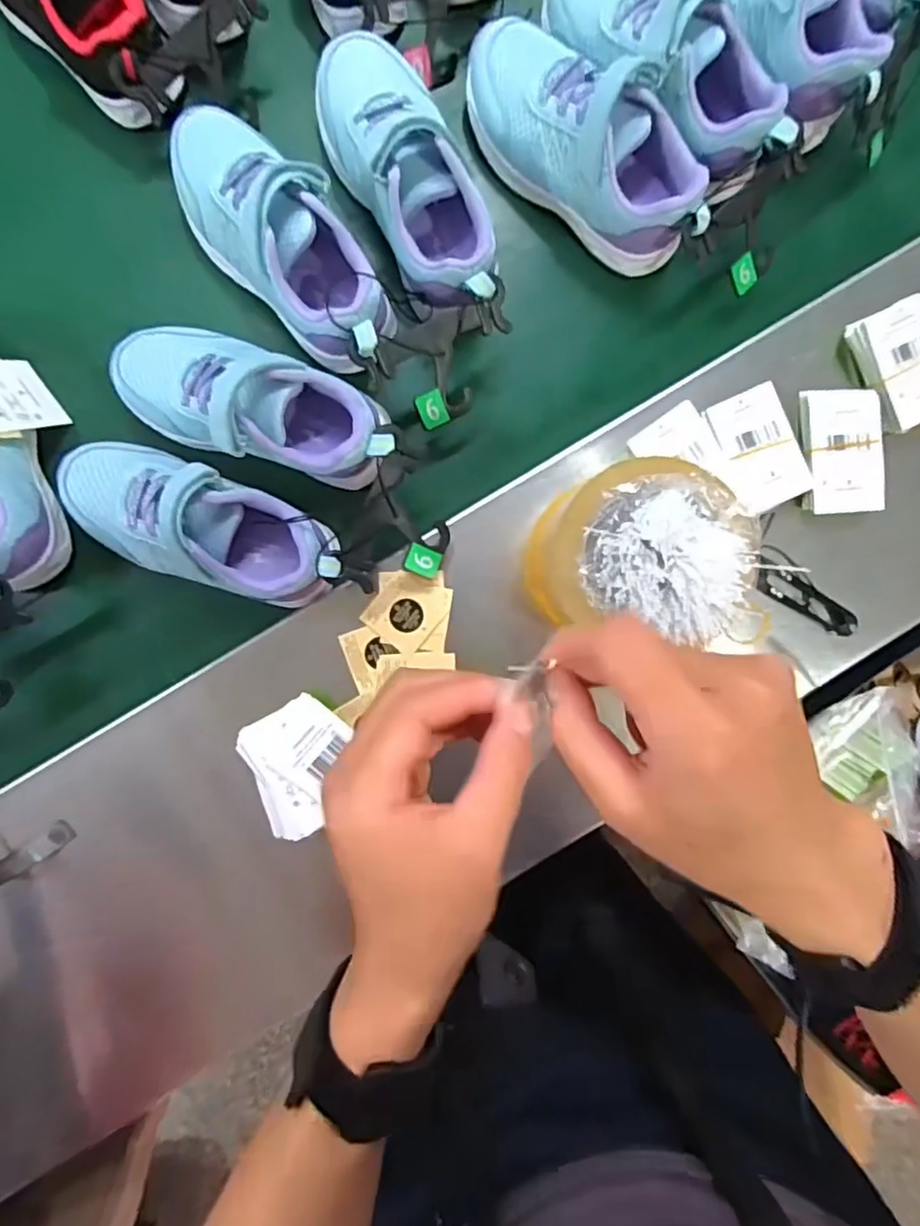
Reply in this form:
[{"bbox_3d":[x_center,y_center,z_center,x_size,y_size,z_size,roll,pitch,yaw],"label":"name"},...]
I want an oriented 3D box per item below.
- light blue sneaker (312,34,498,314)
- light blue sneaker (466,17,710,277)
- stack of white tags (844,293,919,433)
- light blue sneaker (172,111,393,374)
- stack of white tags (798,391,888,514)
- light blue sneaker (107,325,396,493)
[{"bbox_3d":[-0.030,-0.283,0.400,0.081,0.074,0.186,-29,99,0],"label":"light blue sneaker"},{"bbox_3d":[0.081,-0.307,0.399,0.184,0.066,0.082,36,94,-8],"label":"light blue sneaker"},{"bbox_3d":[0.307,-0.172,0.435,0.053,0.033,0.081,-23,99,-1],"label":"stack of white tags"},{"bbox_3d":[-0.111,-0.234,0.391,0.070,0.058,0.176,-45,99,2],"label":"light blue sneaker"},{"bbox_3d":[0.265,-0.113,0.437,0.052,0.026,0.085,-2,98,-4],"label":"stack of white tags"},{"bbox_3d":[-0.131,-0.132,0.390,0.175,0.062,0.069,14,97,-6],"label":"light blue sneaker"}]

